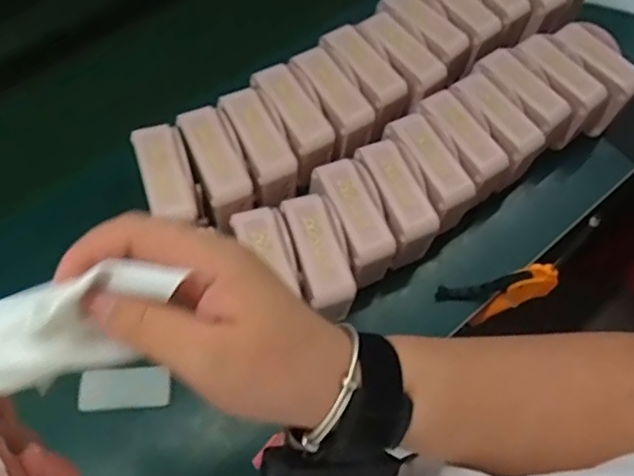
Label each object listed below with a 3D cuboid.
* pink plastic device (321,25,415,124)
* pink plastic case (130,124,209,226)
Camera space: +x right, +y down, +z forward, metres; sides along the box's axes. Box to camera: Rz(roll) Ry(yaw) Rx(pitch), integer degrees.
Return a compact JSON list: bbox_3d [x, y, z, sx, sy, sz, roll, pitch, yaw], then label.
[{"bbox_3d":[0.063,-0.208,0.736,0.060,0.040,0.127,-32,70,-18],"label":"pink plastic device"},{"bbox_3d":[-0.161,-0.060,0.659,0.056,0.060,0.122,-17,66,-12],"label":"pink plastic case"}]

